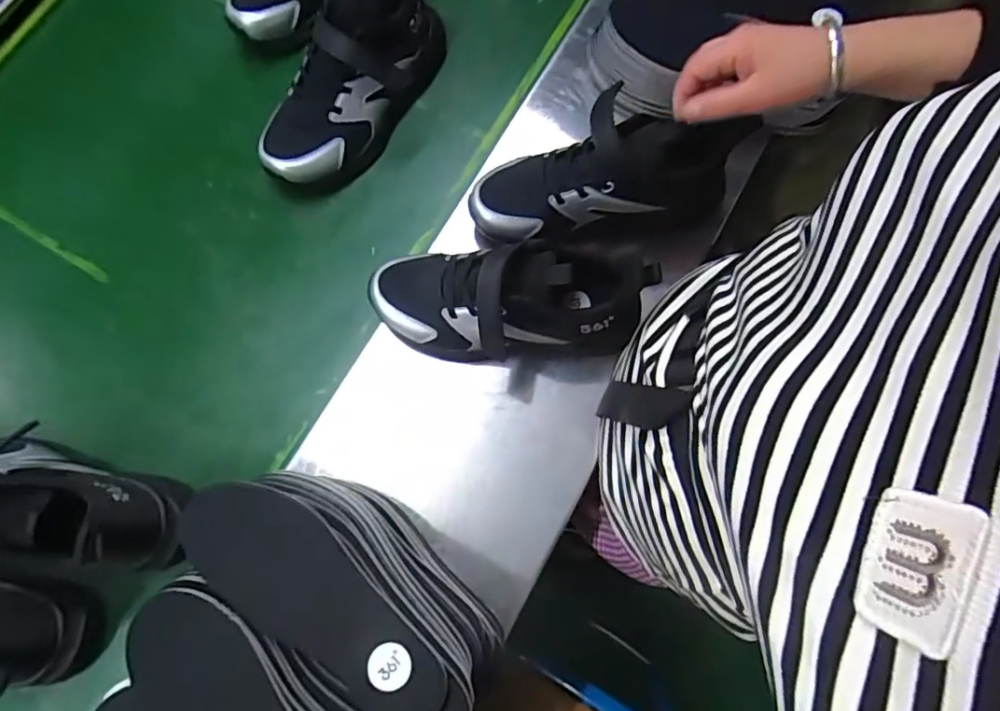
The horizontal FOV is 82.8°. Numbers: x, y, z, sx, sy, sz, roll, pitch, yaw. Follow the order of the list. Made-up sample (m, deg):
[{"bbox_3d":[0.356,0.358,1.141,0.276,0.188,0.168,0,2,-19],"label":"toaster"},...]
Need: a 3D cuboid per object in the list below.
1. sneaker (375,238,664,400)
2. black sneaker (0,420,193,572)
[{"bbox_3d":[0.004,-0.035,0.488,0.223,0.127,0.105,0,77,1],"label":"sneaker"},{"bbox_3d":[-0.391,0.120,0.475,0.231,0.089,0.088,8,77,3],"label":"black sneaker"}]

